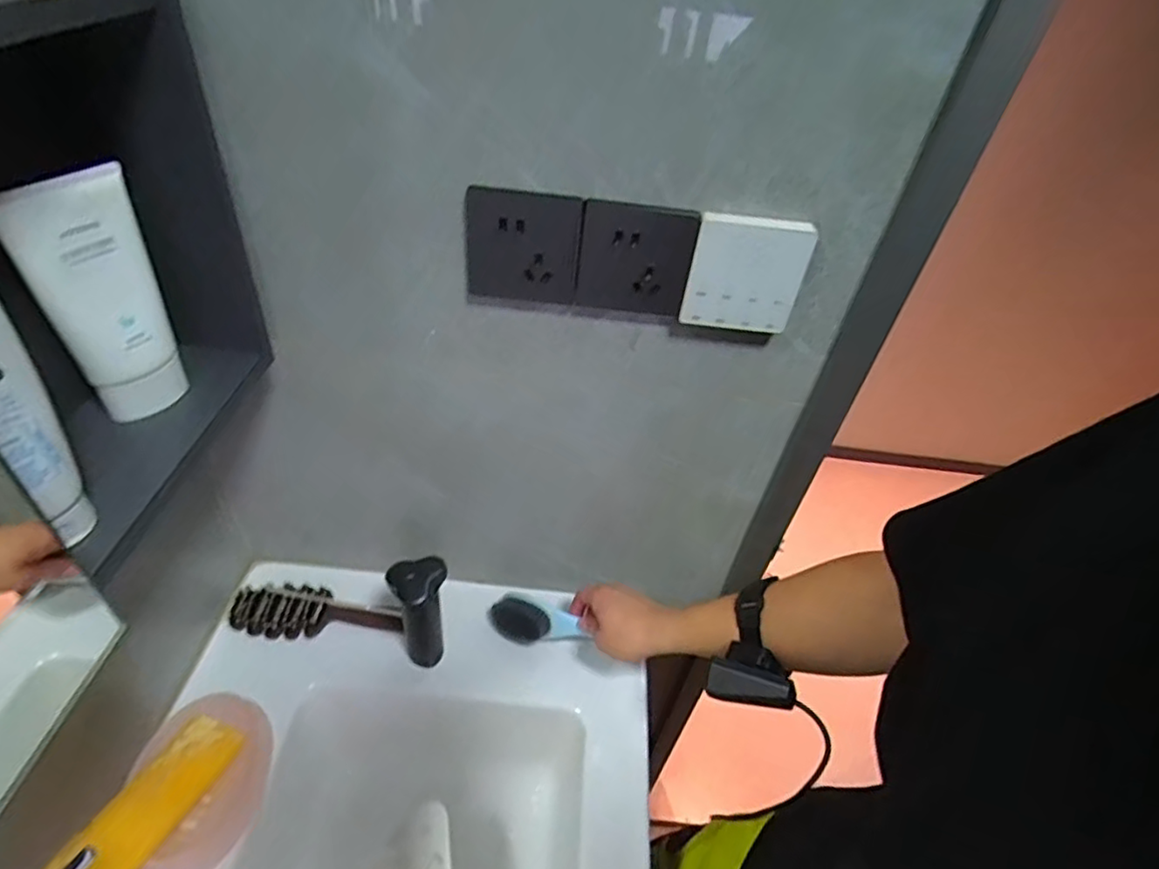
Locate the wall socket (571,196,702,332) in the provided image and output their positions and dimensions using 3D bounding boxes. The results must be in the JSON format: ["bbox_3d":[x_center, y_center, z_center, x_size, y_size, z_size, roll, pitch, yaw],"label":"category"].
[{"bbox_3d":[0.043,-0.133,0.492,0.086,0.099,0.013,8,39,0],"label":"wall socket"}]

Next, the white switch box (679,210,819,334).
[{"bbox_3d":[0.132,-0.126,0.490,0.090,0.088,0.014,6,39,-2],"label":"white switch box"}]

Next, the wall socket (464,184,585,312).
[{"bbox_3d":[-0.045,-0.143,0.487,0.088,0.094,0.012,7,39,-1],"label":"wall socket"}]

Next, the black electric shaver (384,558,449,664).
[{"bbox_3d":[-0.166,0.201,0.655,0.057,0.151,0.056,-6,41,-16],"label":"black electric shaver"}]

